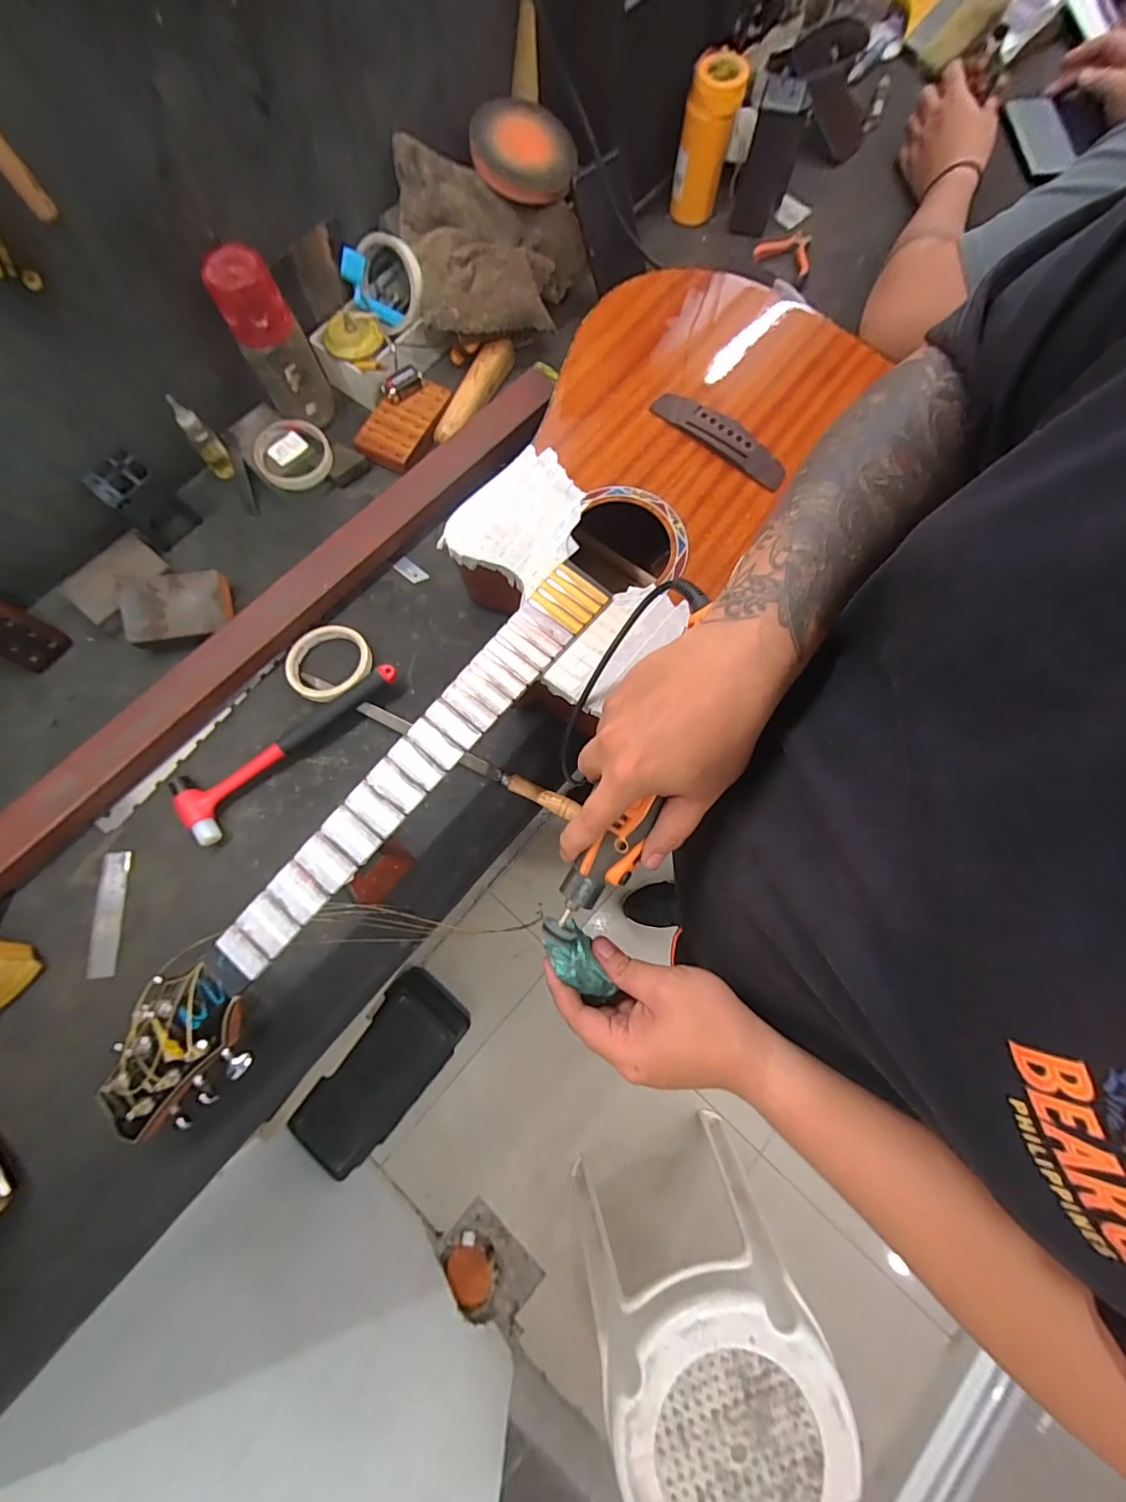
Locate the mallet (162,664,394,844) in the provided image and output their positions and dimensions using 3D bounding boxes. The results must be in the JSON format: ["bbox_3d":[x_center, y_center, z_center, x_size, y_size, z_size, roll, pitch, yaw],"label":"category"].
[{"bbox_3d":[-0.297,-0.016,0.536,0.257,0.028,0.073,-44,80,-9],"label":"mallet"}]

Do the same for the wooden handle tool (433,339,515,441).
[{"bbox_3d":[-0.110,-0.455,0.628,0.034,0.028,0.153,29,78,7],"label":"wooden handle tool"}]

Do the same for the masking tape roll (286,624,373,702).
[{"bbox_3d":[-0.260,-0.098,0.555,0.090,0.021,0.089,0,76,0],"label":"masking tape roll"}]

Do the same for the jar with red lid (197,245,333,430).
[{"bbox_3d":[-0.324,-0.456,0.563,0.073,0.157,0.063,-31,78,-7],"label":"jar with red lid"}]

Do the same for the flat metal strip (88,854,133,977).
[{"bbox_3d":[-0.458,0.162,0.502,0.029,0.004,0.119,-4,76,-1],"label":"flat metal strip"}]

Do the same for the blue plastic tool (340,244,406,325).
[{"bbox_3d":[-0.234,-0.552,0.602,0.027,0.080,0.037,19,73,45],"label":"blue plastic tool"}]

